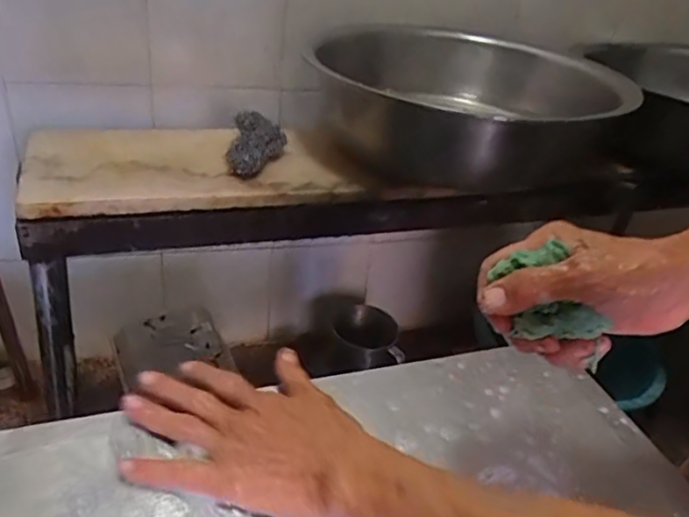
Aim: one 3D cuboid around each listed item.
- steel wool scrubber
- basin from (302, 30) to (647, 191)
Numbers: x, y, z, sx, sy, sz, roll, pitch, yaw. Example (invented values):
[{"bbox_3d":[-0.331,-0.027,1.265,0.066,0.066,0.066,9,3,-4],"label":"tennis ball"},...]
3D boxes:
[{"bbox_3d":[-0.106,-0.138,0.718,0.065,0.042,0.122,5,34,-7],"label":"steel wool scrubber"},{"bbox_3d":[0.169,-0.213,0.837,0.382,0.135,0.382,5,32,-3],"label":"basin"}]

